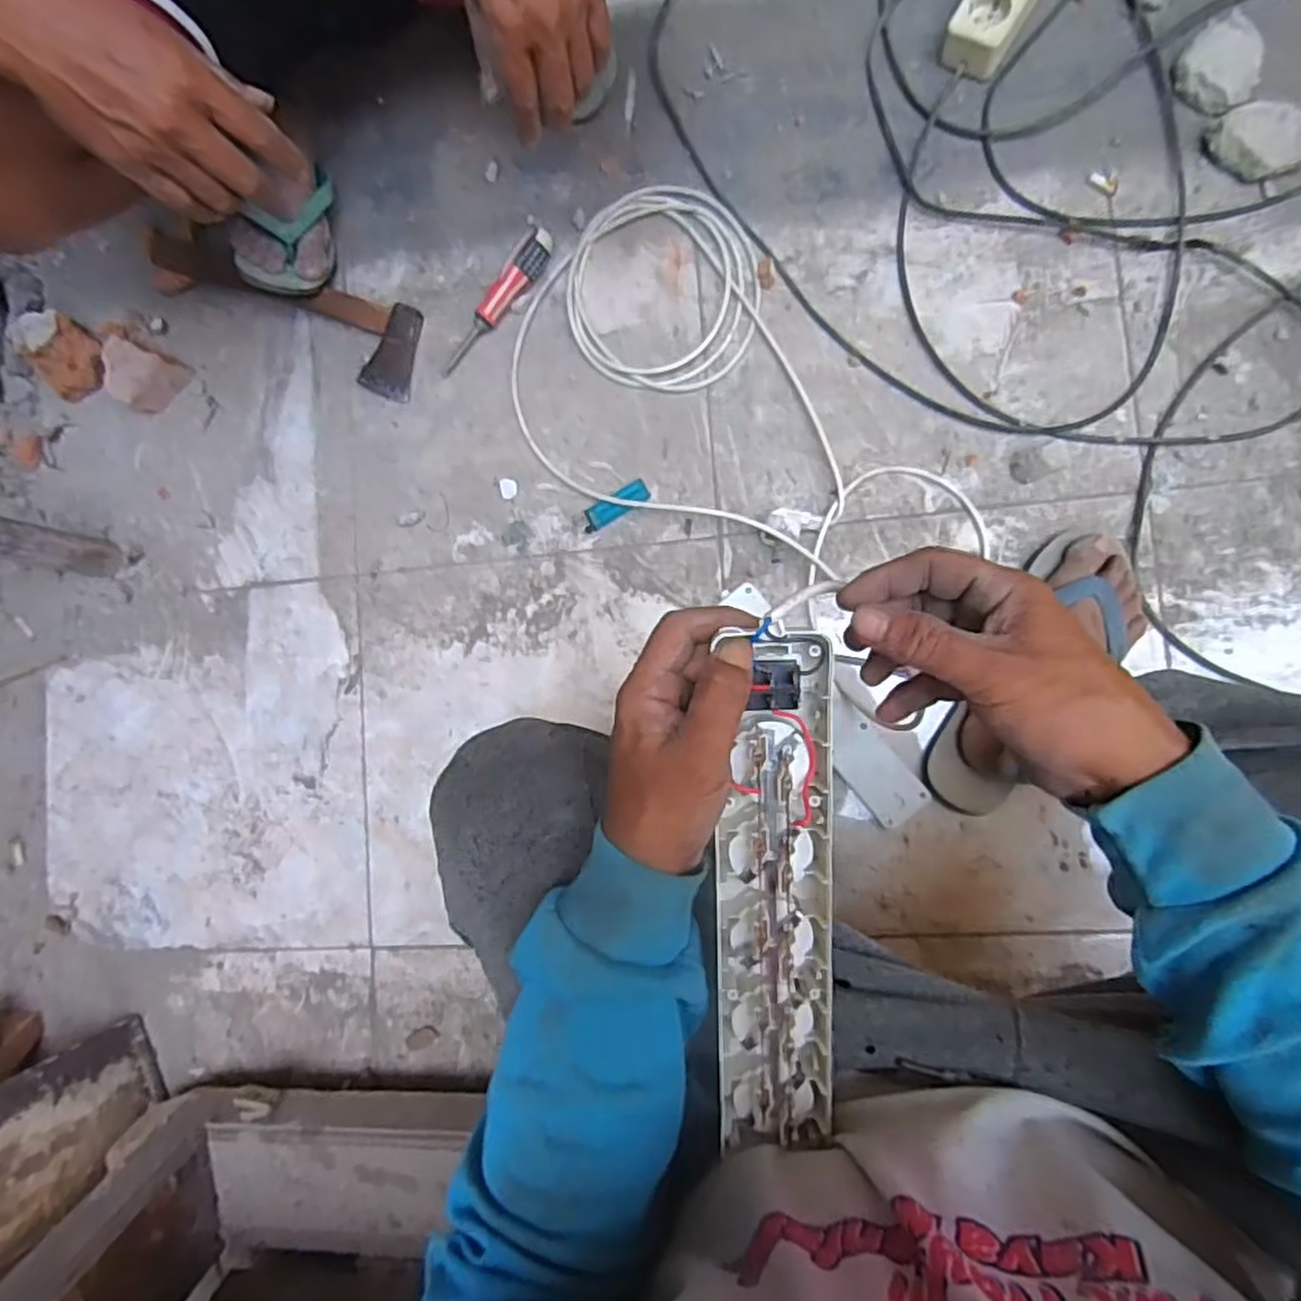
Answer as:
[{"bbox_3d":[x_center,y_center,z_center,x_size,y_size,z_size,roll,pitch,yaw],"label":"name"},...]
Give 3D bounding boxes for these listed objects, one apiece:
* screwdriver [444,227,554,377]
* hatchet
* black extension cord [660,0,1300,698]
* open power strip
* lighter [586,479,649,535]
[{"bbox_3d":[-0.165,-0.370,0.777,0.173,0.032,0.029,-45,81,3],"label":"screwdriver"},{"bbox_3d":[-0.411,-0.386,0.819,0.355,0.024,0.094,25,90,10],"label":"hatchet"},{"bbox_3d":[0.597,-0.556,0.668,0.791,0.038,0.996,-40,81,4],"label":"black extension cord"},{"bbox_3d":[0.063,0.121,0.360,0.056,0.029,0.256,2,99,9],"label":"open power strip"},{"bbox_3d":[-0.036,-0.148,0.750,0.075,0.013,0.023,-30,82,6],"label":"lighter"}]

